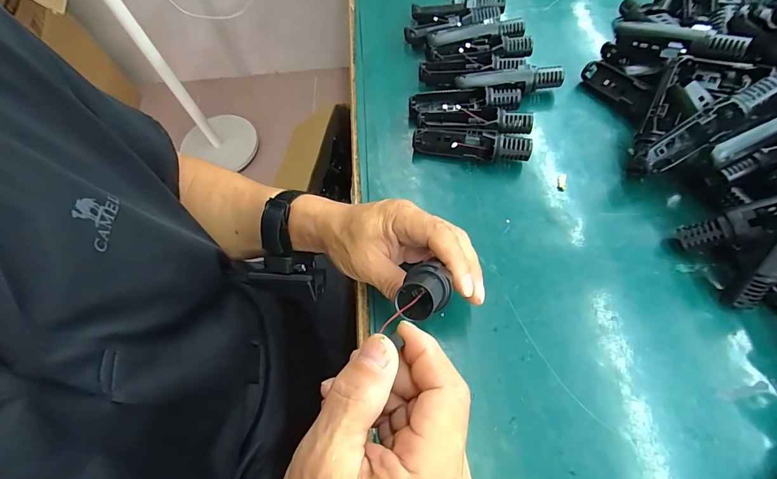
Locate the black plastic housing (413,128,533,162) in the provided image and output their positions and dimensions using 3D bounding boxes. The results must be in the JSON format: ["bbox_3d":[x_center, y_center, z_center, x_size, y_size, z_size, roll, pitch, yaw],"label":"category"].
[{"bbox_3d":[0.086,-0.098,0.388,0.118,0.032,0.026,11,65,9],"label":"black plastic housing"}]

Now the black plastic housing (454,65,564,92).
[{"bbox_3d":[0.139,-0.181,0.423,0.120,0.019,0.026,-2,64,3],"label":"black plastic housing"}]

